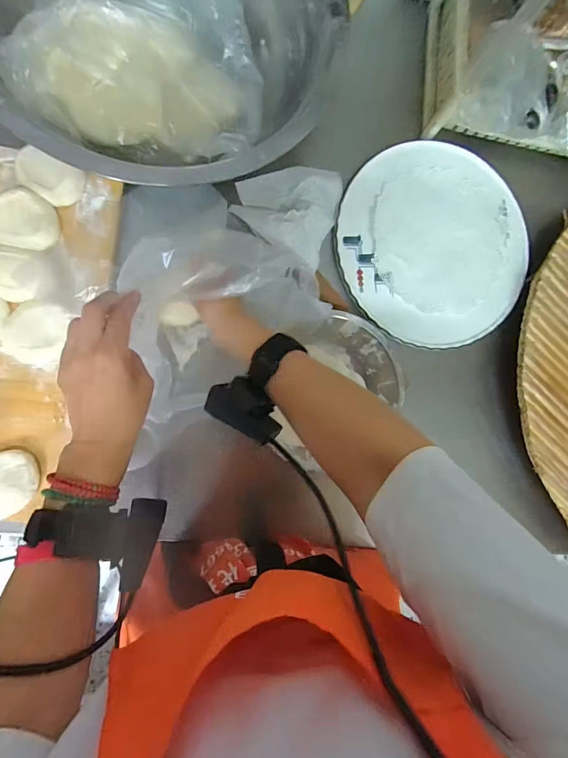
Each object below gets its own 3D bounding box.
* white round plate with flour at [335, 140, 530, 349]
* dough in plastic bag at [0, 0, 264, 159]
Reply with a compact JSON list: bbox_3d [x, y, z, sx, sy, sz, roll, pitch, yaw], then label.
[{"bbox_3d":[0.205,-0.183,0.521,0.275,0.015,0.266,0,87,-10],"label":"white round plate with flour"},{"bbox_3d":[-0.151,-0.320,0.420,0.245,0.068,0.152,12,85,-9],"label":"dough in plastic bag"}]

